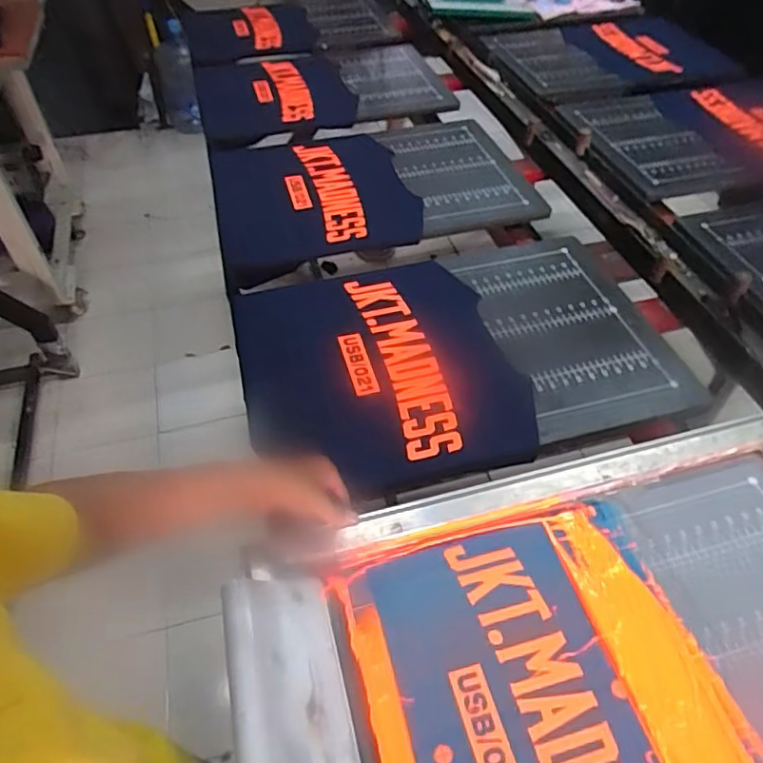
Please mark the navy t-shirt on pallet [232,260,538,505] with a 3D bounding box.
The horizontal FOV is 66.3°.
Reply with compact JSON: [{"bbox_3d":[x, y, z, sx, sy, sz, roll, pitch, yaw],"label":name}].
[{"bbox_3d":[-0.006,-0.016,0.830,0.362,0.026,0.395,-12,51,-11],"label":"navy t-shirt on pallet"}]

